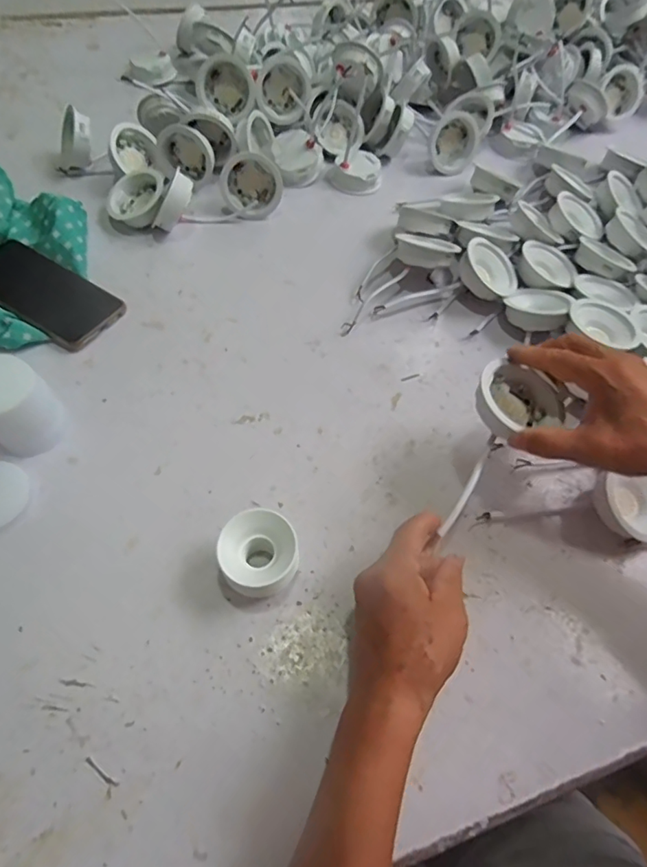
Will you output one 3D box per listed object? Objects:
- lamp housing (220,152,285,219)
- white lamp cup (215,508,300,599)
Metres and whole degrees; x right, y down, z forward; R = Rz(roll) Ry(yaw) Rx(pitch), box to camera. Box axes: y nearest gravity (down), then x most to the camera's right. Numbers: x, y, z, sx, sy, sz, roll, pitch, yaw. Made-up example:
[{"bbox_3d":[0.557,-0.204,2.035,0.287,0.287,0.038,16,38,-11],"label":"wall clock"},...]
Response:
[{"bbox_3d":[-0.087,-0.301,0.627,0.071,0.067,0.023,27,25,-11],"label":"lamp housing"},{"bbox_3d":[-0.048,0.093,0.386,0.055,0.045,0.056,2,58,-3],"label":"white lamp cup"}]

